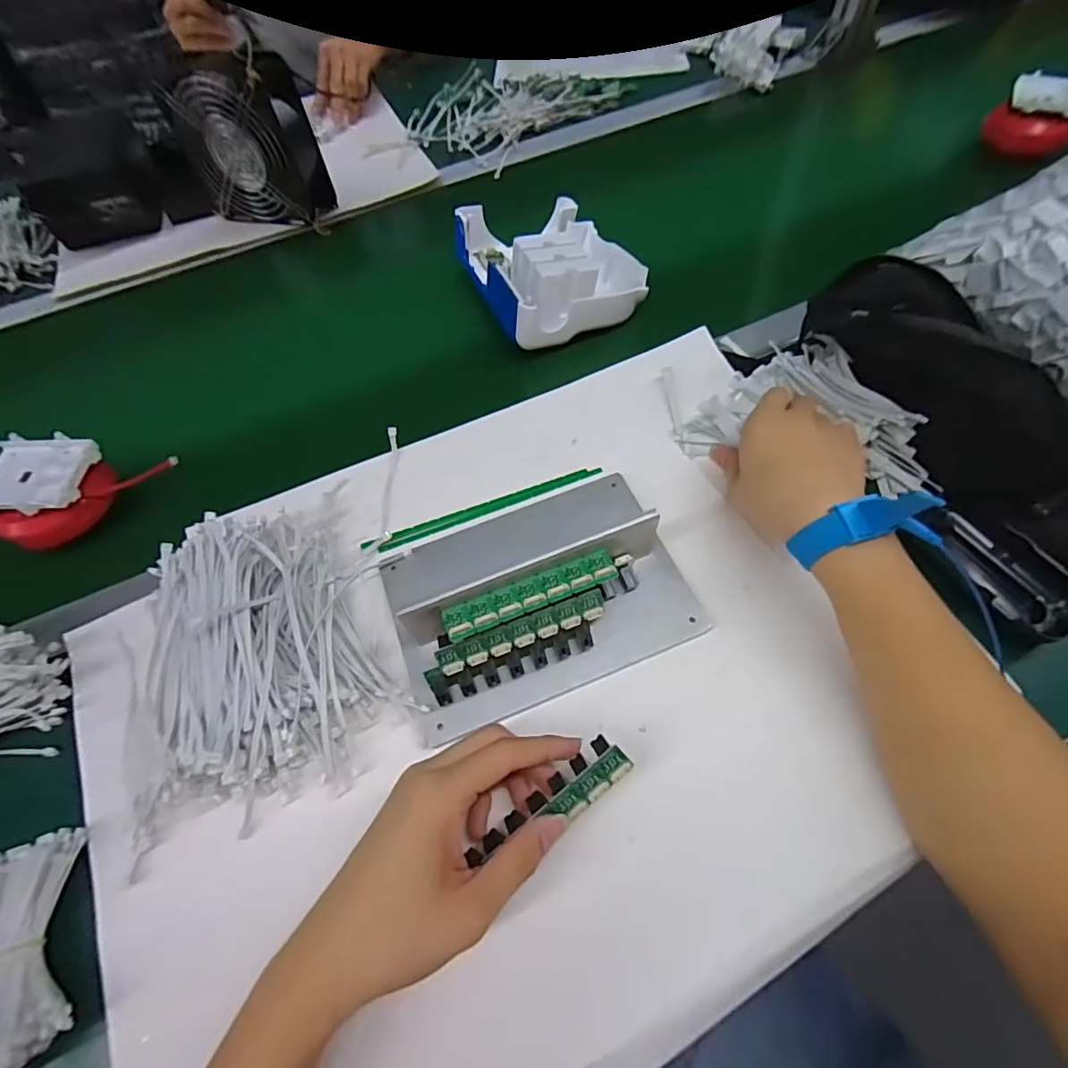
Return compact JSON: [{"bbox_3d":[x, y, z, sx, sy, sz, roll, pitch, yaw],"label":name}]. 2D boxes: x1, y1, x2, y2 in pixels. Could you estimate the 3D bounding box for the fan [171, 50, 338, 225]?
[{"bbox_3d":[-0.323,-0.445,0.589,0.147,0.149,0.066,11,62,10],"label":"fan"}]

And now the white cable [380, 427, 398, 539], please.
[{"bbox_3d":[-0.118,-0.041,0.430,0.012,0.019,0.098,0,74,4],"label":"white cable"}]

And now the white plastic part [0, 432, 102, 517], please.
[{"bbox_3d":[-0.388,-0.047,0.404,0.084,0.012,0.069,1,63,5],"label":"white plastic part"}]

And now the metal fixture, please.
[{"bbox_3d":[0.002,0.033,0.350,0.196,0.057,0.135,-21,61,-8],"label":"metal fixture"}]

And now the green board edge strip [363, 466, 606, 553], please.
[{"bbox_3d":[-0.039,-0.022,0.416,0.194,0.004,0.015,-20,61,-8],"label":"green board edge strip"}]

